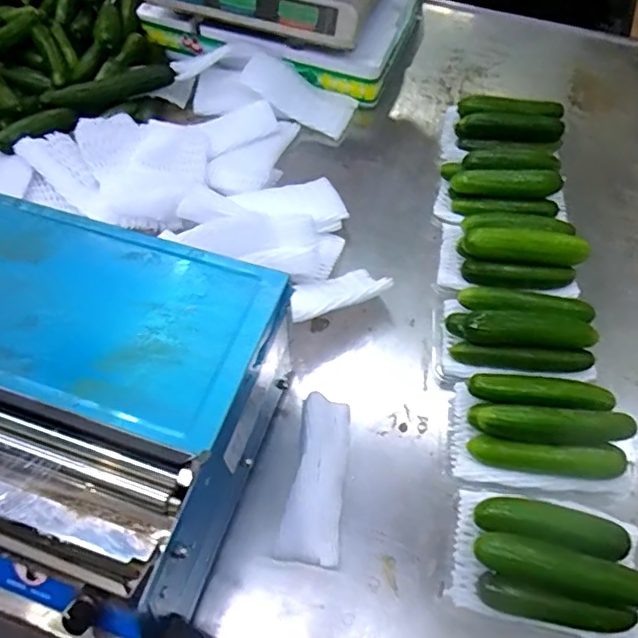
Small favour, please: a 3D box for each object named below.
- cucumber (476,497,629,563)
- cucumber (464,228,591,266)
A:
[{"bbox_3d":[0.208,0.187,0.504,0.129,0.032,0.035,11,59,7],"label":"cucumber"},{"bbox_3d":[0.232,-0.082,0.627,0.130,0.029,0.028,4,58,3],"label":"cucumber"}]

